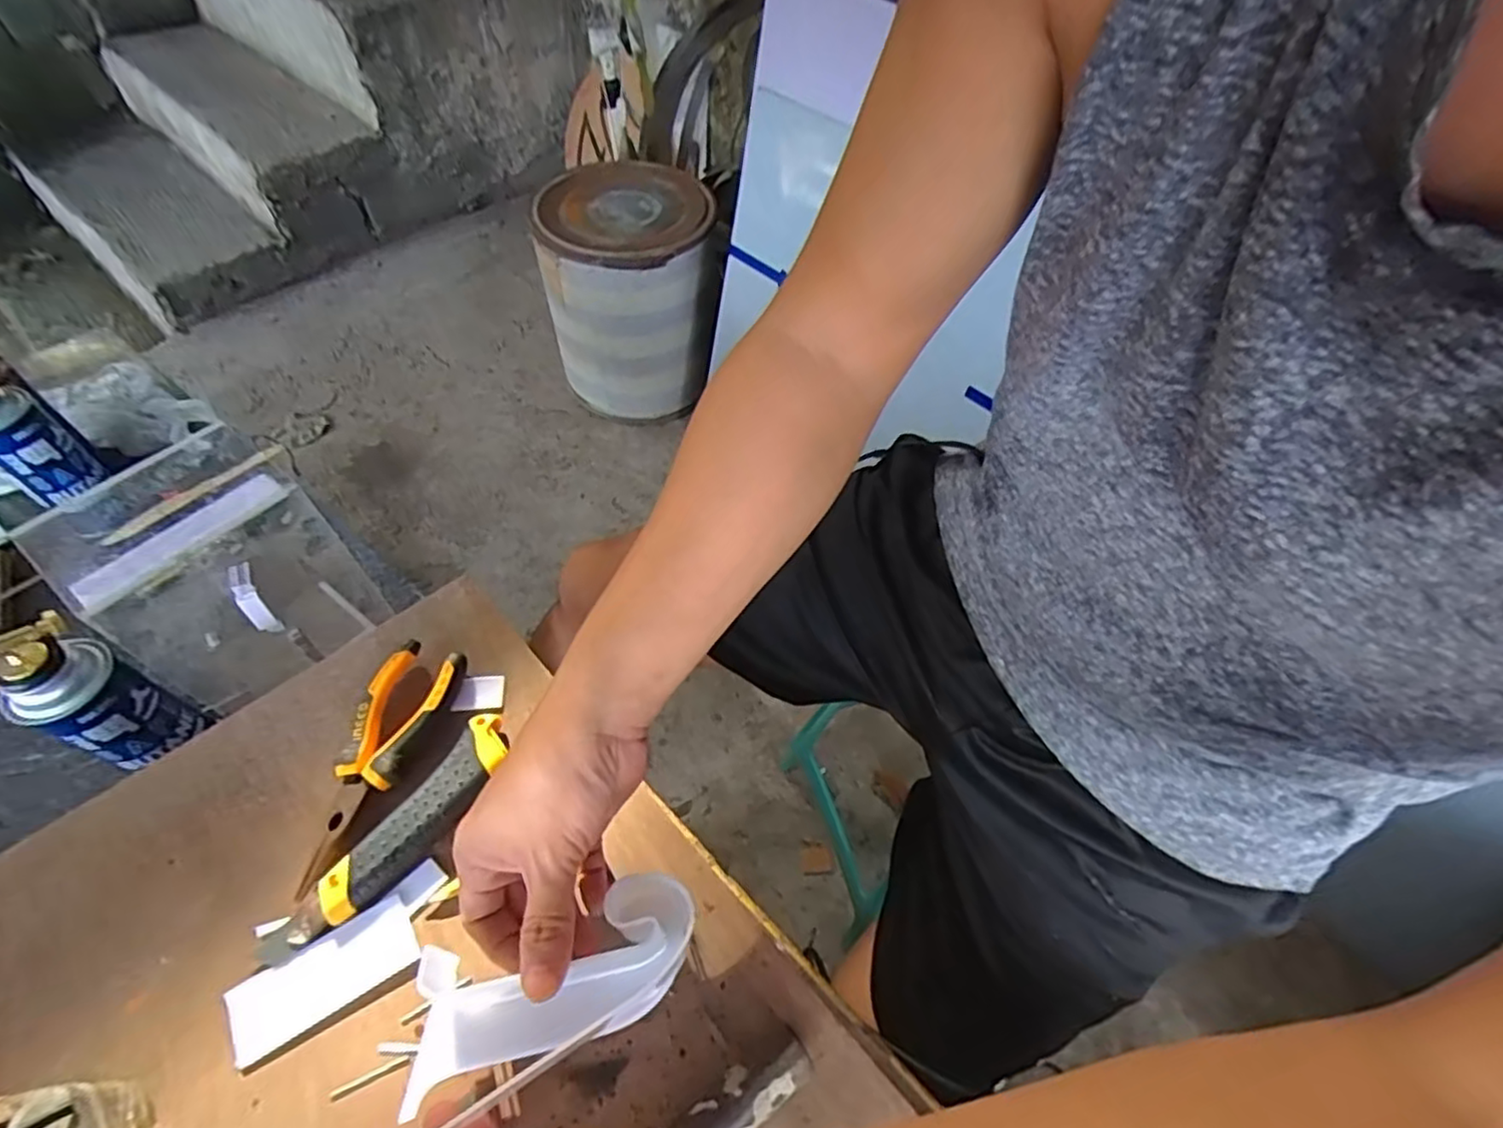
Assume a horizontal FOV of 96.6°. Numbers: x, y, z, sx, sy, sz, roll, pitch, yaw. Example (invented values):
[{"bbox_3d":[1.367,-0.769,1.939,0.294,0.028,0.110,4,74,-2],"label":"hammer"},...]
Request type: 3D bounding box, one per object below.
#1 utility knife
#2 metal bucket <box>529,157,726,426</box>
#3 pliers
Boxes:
[{"bbox_3d":[-0.211,0.163,0.403,0.036,0.024,0.165,32,57,17],"label":"utility knife"},{"bbox_3d":[-0.282,-0.636,1.605,0.375,0.435,0.390,3,53,-4],"label":"metal bucket"},{"bbox_3d":[-0.240,0.121,0.427,0.044,0.024,0.153,15,54,5],"label":"pliers"}]

